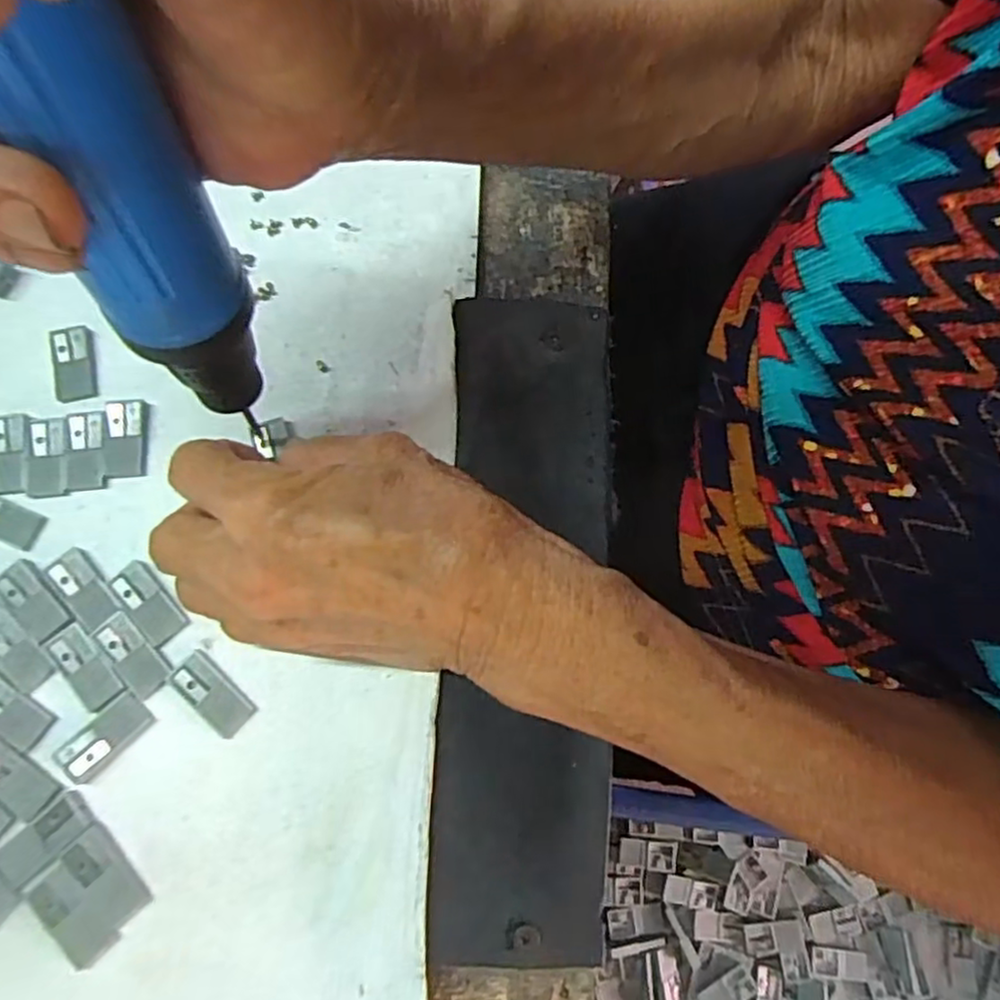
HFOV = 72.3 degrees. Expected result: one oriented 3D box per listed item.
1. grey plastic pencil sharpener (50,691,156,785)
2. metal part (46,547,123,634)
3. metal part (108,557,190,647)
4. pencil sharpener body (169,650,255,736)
[{"bbox_3d":[-0.124,0.074,0.213,0.014,0.004,0.029,44,78,10],"label":"grey plastic pencil sharpener"},{"bbox_3d":[-0.139,0.029,0.227,0.014,0.004,0.029,-41,79,-11],"label":"metal part"},{"bbox_3d":[-0.117,0.033,0.224,0.013,0.004,0.029,-39,79,-11],"label":"metal part"},{"bbox_3d":[-0.092,0.062,0.219,0.028,0.004,0.013,42,78,10],"label":"pencil sharpener body"}]

